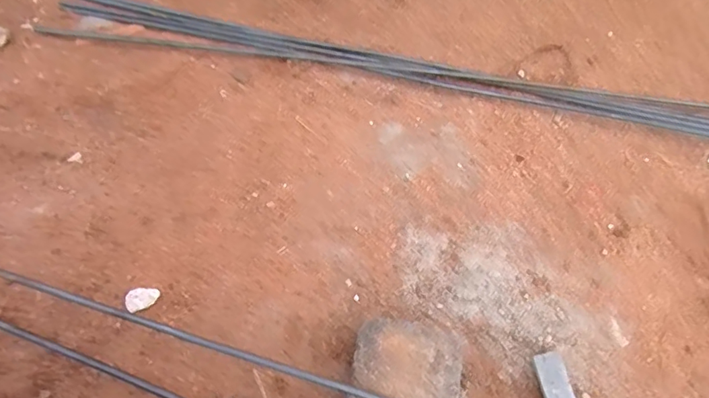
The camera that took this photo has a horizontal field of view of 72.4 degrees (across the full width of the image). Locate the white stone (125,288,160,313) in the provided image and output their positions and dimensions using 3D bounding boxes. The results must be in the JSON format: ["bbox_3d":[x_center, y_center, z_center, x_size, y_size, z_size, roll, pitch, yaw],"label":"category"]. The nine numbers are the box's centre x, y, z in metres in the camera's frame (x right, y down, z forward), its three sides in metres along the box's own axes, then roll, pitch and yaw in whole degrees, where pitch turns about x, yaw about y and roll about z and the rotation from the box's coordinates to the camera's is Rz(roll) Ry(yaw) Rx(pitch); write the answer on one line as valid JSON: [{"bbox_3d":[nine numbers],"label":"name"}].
[{"bbox_3d":[-0.233,0.109,0.532,0.034,0.020,0.019,-33,68,-20],"label":"white stone"}]

